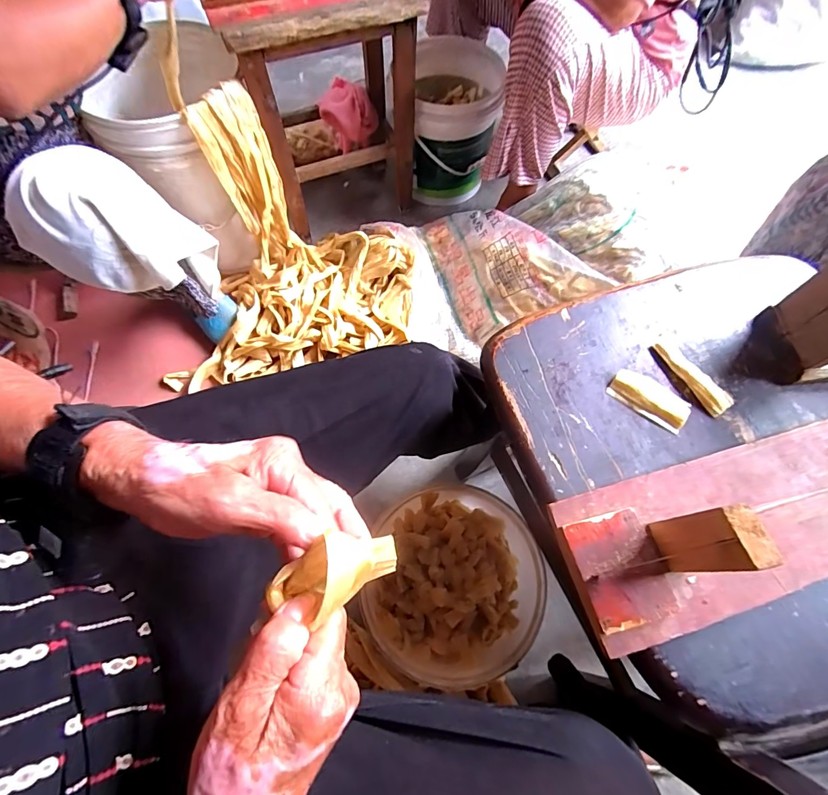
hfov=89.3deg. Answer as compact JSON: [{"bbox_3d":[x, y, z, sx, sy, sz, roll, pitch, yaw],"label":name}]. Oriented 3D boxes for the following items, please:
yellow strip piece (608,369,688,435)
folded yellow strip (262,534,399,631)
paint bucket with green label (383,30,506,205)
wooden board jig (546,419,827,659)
[{"bbox_3d":[0.231,-0.001,0.409,0.073,0.011,0.038,35,71,15],"label":"yellow strip piece"},{"bbox_3d":[-0.041,0.094,0.221,0.067,0.026,0.034,-14,67,-16],"label":"folded yellow strip"},{"bbox_3d":[0.066,-0.672,1.027,0.258,0.244,0.267,0,66,0],"label":"paint bucket with green label"},{"bbox_3d":[0.299,0.083,0.319,0.358,0.100,0.120,-15,67,-6],"label":"wooden board jig"}]

